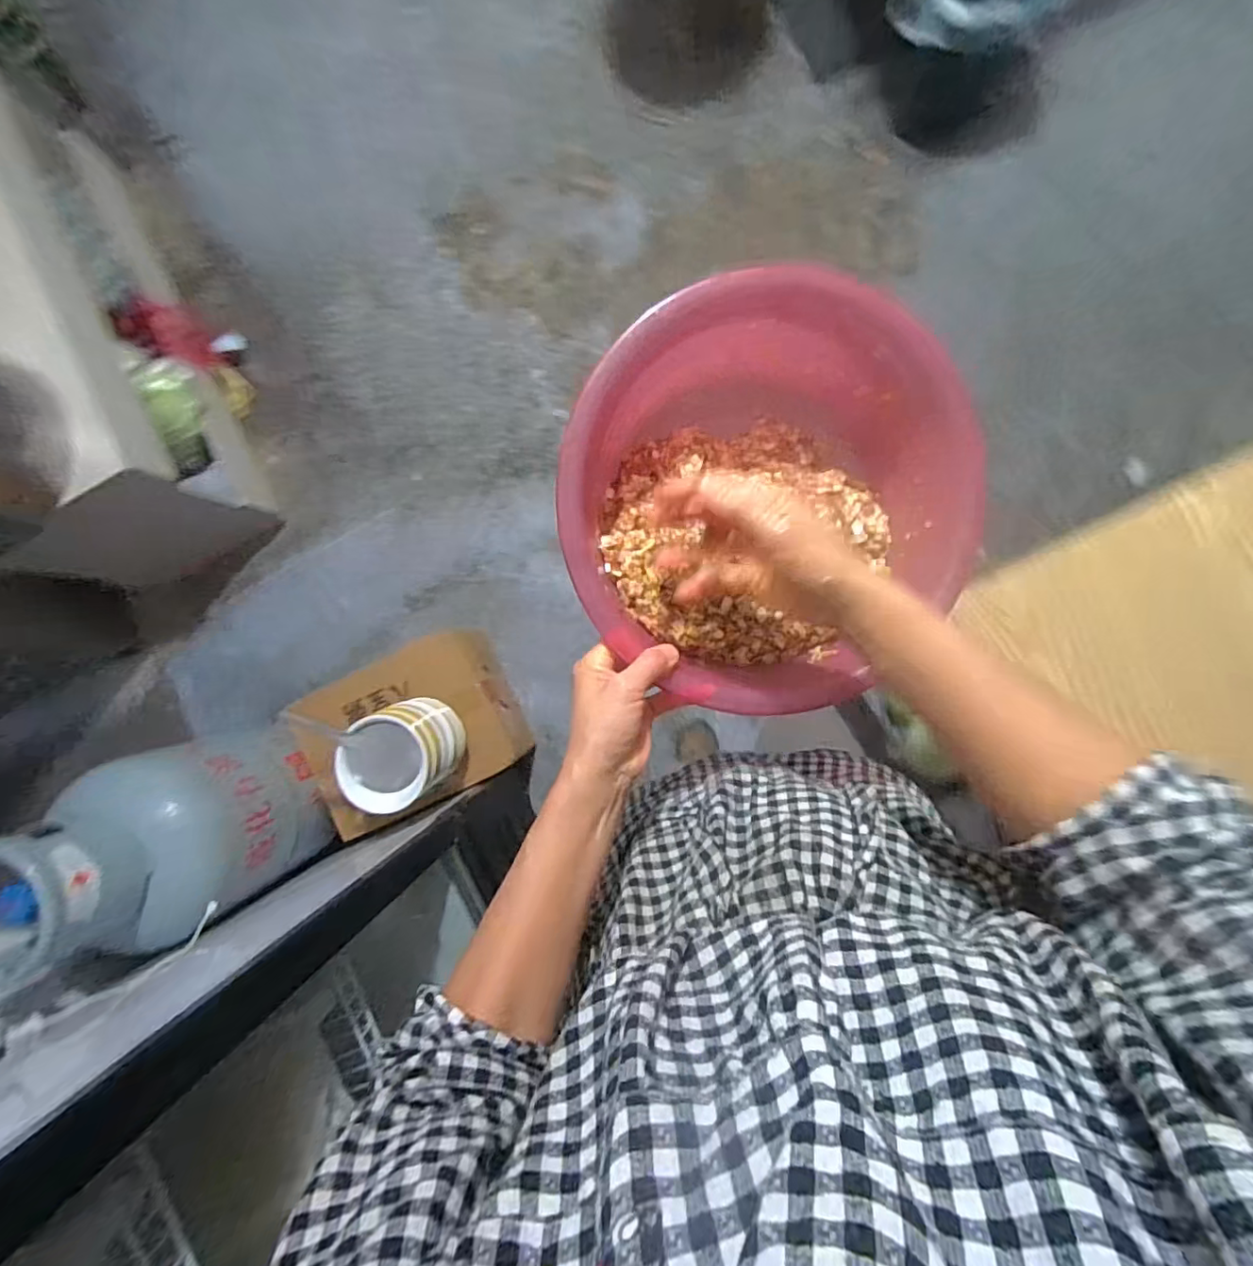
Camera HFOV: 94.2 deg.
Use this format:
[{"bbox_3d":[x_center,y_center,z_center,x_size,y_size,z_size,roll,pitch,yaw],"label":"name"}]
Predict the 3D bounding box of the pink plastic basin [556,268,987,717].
[{"bbox_3d":[0.106,-0.102,0.472,0.304,0.136,0.284,0,93,2],"label":"pink plastic basin"}]

